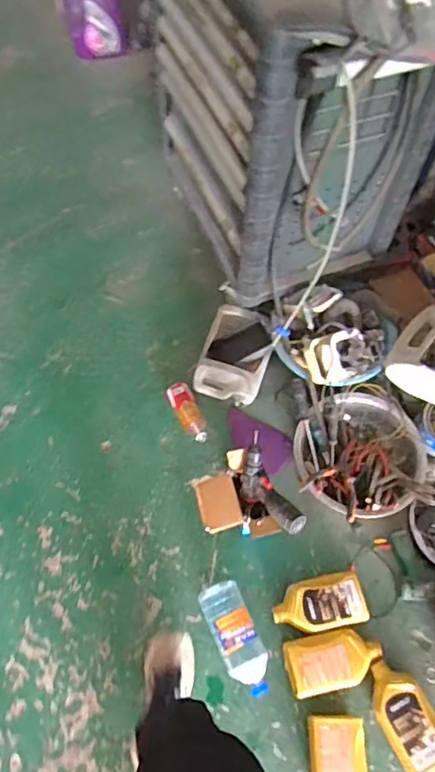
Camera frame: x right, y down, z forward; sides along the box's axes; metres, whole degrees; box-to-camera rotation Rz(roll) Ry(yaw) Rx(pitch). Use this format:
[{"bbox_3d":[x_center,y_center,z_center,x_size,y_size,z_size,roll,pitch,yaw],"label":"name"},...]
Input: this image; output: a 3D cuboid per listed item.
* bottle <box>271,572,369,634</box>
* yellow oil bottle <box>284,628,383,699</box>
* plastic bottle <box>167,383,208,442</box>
[{"bbox_3d":[0.244,0.528,1.302,0.221,0.070,0.119,-9,62,-6],"label":"bottle"},{"bbox_3d":[0.269,0.628,1.241,0.219,0.082,0.118,-11,62,-7],"label":"yellow oil bottle"},{"bbox_3d":[-0.086,0.074,1.548,0.069,0.064,0.191,-27,65,-15],"label":"plastic bottle"}]

